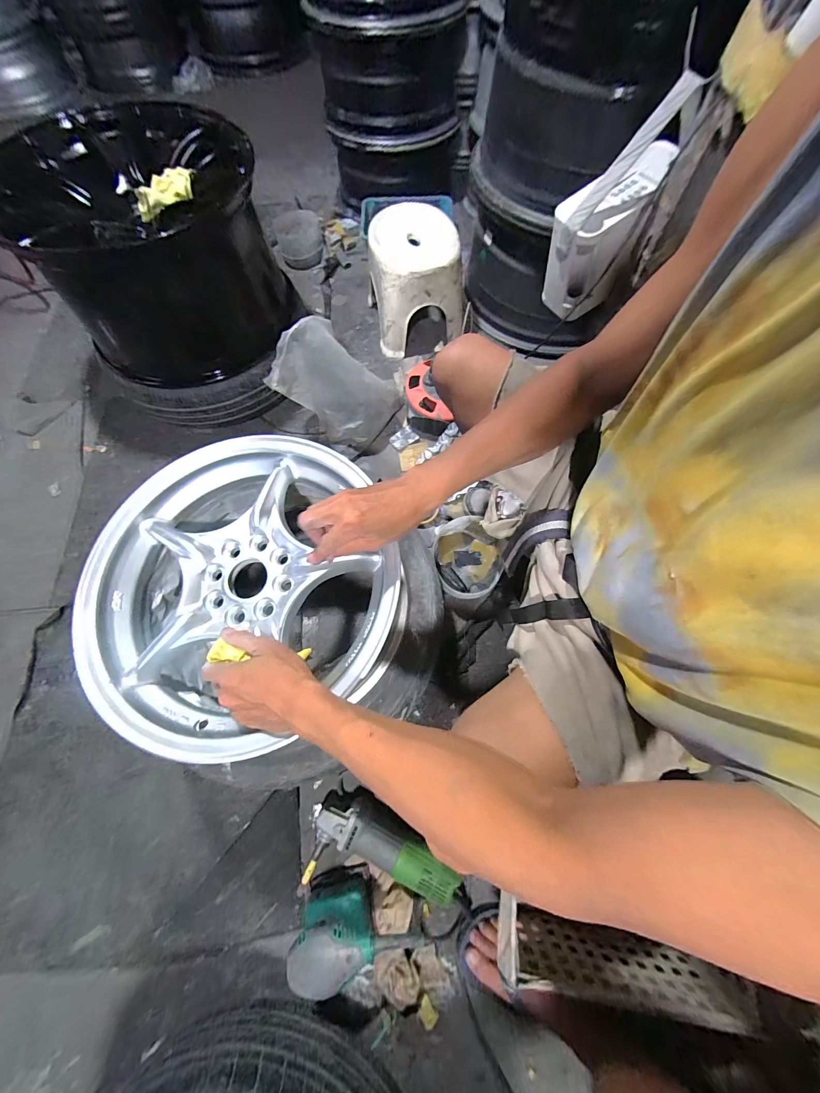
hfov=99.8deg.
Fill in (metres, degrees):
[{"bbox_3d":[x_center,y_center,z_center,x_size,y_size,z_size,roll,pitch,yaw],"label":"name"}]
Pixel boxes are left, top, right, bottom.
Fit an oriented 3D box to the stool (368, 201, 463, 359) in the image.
[{"bbox_3d":[0.012,-0.761,1.002,0.235,0.249,0.254,-10,69,-4],"label":"stool"}]

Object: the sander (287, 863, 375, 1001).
[{"bbox_3d":[-0.116,0.590,0.541,0.121,0.130,0.092,-17,69,-7],"label":"sander"}]

